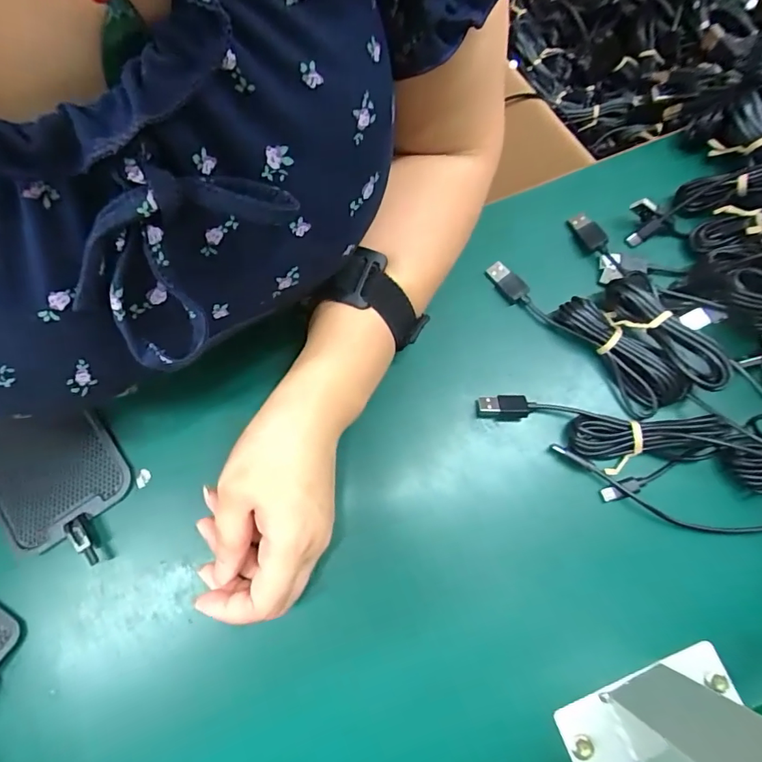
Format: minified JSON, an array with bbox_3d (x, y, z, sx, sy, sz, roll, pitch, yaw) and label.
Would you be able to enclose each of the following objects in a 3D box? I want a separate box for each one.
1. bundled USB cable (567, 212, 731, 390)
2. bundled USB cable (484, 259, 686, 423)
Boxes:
[{"bbox_3d":[0.166,-0.054,0.323,0.038,0.028,0.145,-28,75,-7],"label":"bundled USB cable"},{"bbox_3d":[0.134,-0.036,0.325,0.037,0.019,0.140,-39,77,-10],"label":"bundled USB cable"}]

